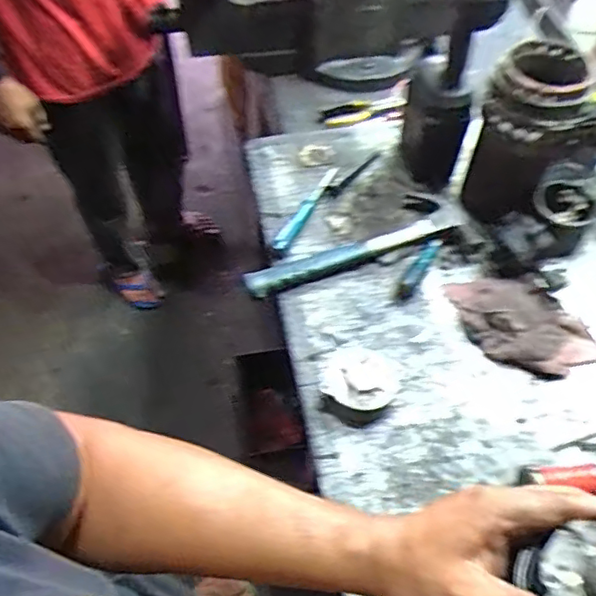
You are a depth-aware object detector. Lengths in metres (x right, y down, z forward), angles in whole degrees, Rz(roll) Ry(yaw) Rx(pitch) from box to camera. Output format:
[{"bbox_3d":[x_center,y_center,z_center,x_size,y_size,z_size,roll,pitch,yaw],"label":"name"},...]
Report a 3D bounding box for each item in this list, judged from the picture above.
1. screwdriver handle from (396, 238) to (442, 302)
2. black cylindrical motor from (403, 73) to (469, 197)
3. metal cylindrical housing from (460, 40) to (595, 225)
[{"bbox_3d":[0.169,-0.042,0.831,0.023,0.017,0.110,27,60,16],"label":"screwdriver handle"},{"bbox_3d":[0.211,-0.266,0.921,0.086,0.176,0.082,1,56,-1],"label":"black cylindrical motor"},{"bbox_3d":[0.322,-0.209,0.835,0.130,0.253,0.127,1,56,-1],"label":"metal cylindrical housing"}]

